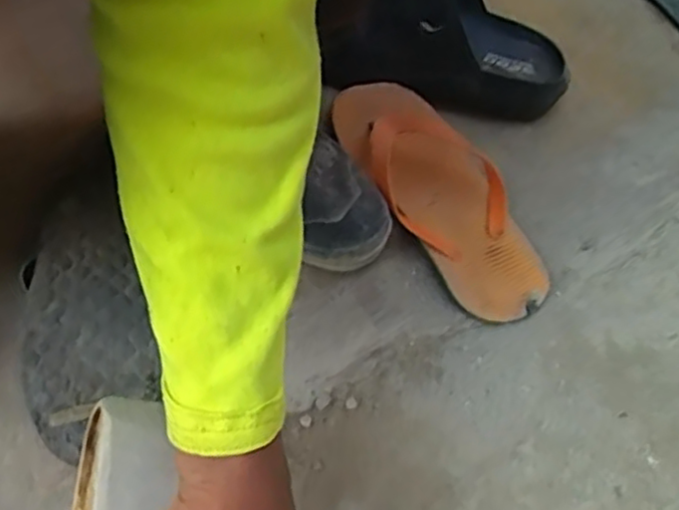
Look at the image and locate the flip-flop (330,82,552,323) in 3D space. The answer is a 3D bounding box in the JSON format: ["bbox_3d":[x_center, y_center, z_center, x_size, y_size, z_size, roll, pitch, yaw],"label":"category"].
[{"bbox_3d":[0.074,-0.049,0.533,0.088,0.028,0.218,-27,74,-26],"label":"flip-flop"}]

